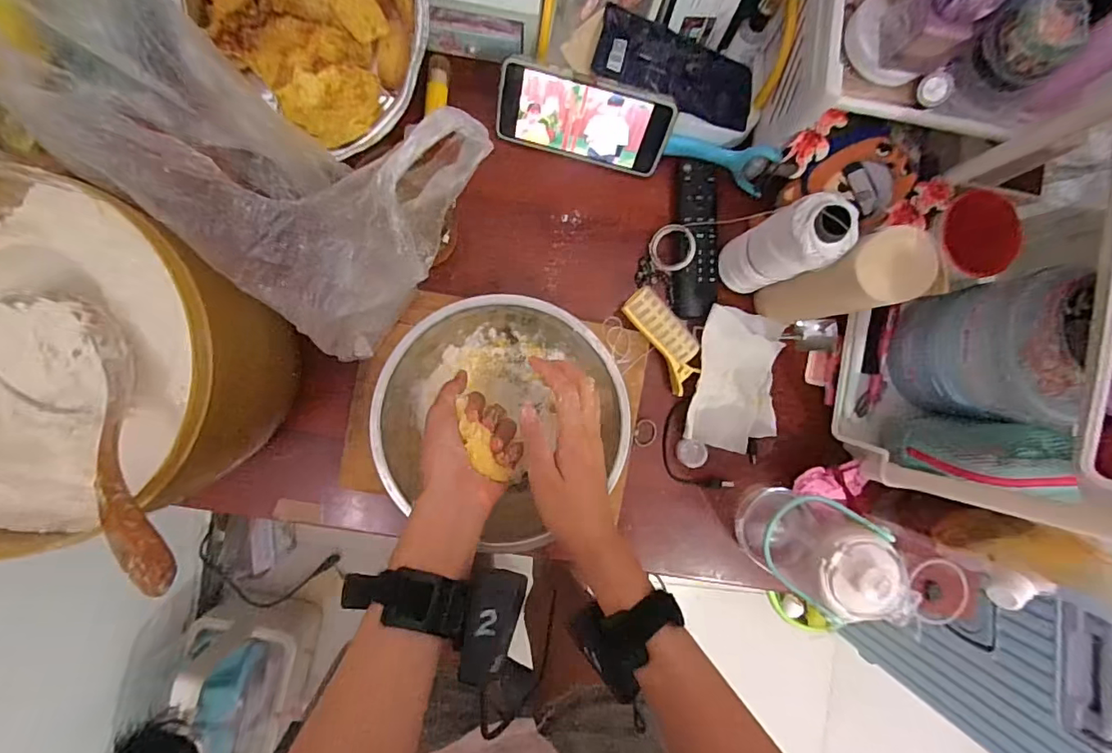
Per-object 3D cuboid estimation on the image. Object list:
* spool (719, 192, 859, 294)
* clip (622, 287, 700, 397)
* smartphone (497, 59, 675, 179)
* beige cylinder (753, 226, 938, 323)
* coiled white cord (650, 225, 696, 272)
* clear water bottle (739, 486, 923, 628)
[{"bbox_3d":[0.201,-0.116,0.465,0.045,0.151,0.058,-23,92,-5],"label":"spool"},{"bbox_3d":[0.113,-0.039,0.526,0.042,0.029,0.108,-35,93,-5],"label":"clip"},{"bbox_3d":[0.027,-0.249,0.505,0.166,0.079,0.005,13,53,-5],"label":"smartphone"},{"bbox_3d":[0.251,-0.084,0.472,0.073,0.159,0.057,-17,92,-5],"label":"beige cylinder"},{"bbox_3d":[0.121,-0.133,0.535,0.046,0.009,0.046,3,97,27],"label":"coiled white cord"},{"bbox_3d":[0.239,0.158,0.475,0.083,0.166,0.081,27,87,-5],"label":"clear water bottle"}]

